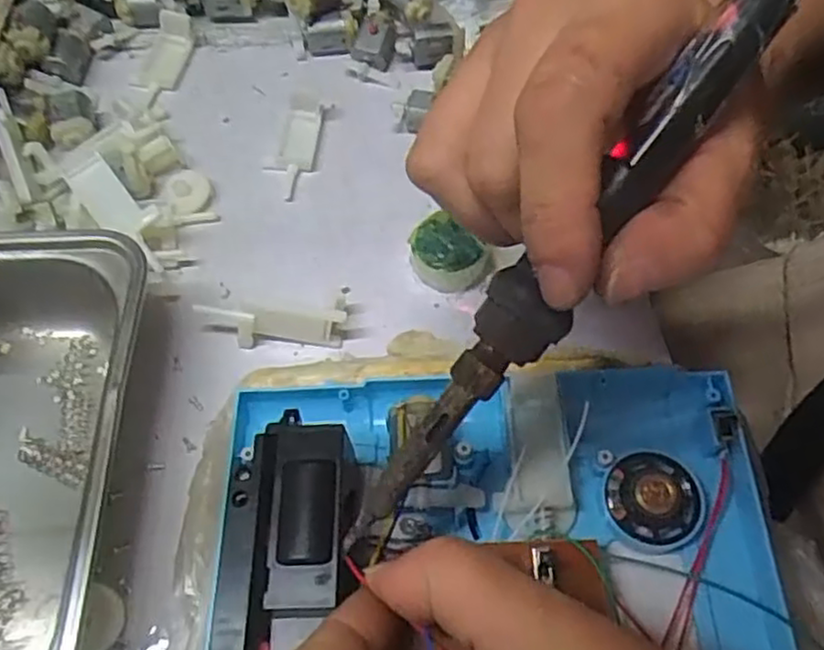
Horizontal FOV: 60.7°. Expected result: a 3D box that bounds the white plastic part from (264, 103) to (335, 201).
[{"bbox_3d":[-0.056,-0.088,0.343,0.022,0.006,0.062,12,60,4],"label":"white plastic part"}]

